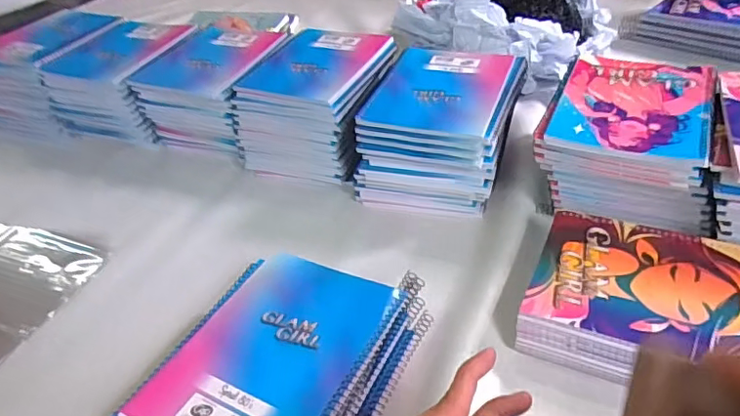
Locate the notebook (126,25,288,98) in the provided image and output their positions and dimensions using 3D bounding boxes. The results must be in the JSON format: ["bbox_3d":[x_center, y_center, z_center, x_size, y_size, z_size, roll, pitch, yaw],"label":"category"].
[{"bbox_3d":[-0.223,-0.216,0.795,0.152,0.016,0.178,11,42,21],"label":"notebook"}]

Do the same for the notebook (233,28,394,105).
[{"bbox_3d":[-0.072,-0.201,0.761,0.148,0.005,0.201,15,43,22],"label":"notebook"}]

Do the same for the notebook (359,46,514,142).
[{"bbox_3d":[0.087,-0.150,0.669,0.145,0.006,0.192,9,41,19],"label":"notebook"}]

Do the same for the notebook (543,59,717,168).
[{"bbox_3d":[0.286,-0.116,0.598,0.148,0.008,0.193,14,42,23],"label":"notebook"}]

